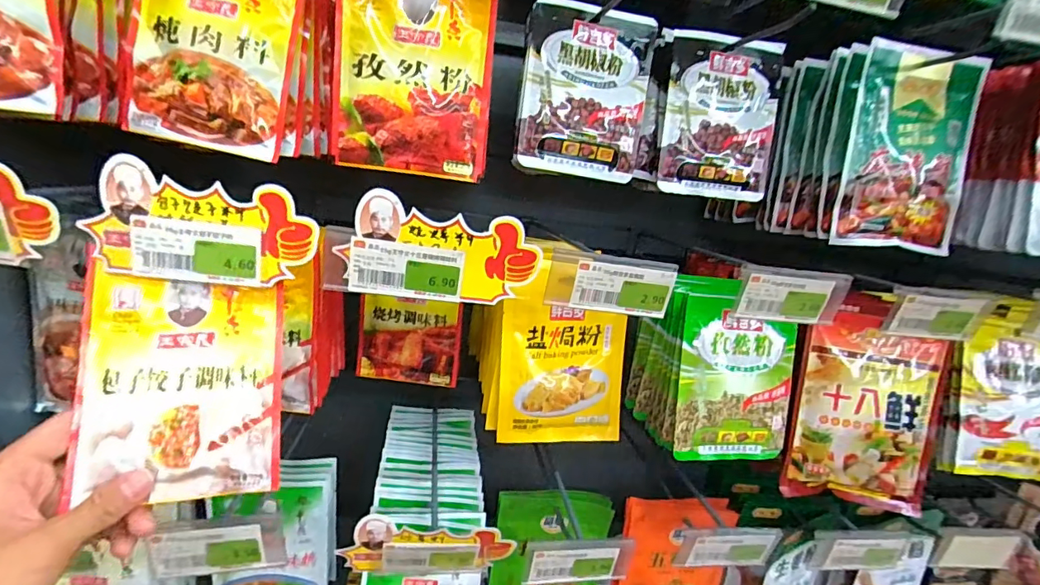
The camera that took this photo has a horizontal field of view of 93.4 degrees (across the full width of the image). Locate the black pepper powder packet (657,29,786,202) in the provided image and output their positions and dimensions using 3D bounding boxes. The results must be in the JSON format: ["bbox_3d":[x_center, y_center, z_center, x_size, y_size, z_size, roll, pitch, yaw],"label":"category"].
[{"bbox_3d":[0.209,-0.182,0.508,0.123,0.155,0.027,5,13,-9],"label":"black pepper powder packet"}]

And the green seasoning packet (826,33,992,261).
[{"bbox_3d":[0.394,-0.142,0.489,0.133,0.189,0.024,6,3,-7],"label":"green seasoning packet"}]

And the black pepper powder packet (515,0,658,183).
[{"bbox_3d":[0.065,-0.196,0.480,0.127,0.152,0.023,4,14,-16],"label":"black pepper powder packet"}]

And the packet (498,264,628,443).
[{"bbox_3d":[0.044,0.067,0.491,0.127,0.165,0.007,2,3,-12],"label":"packet"}]

